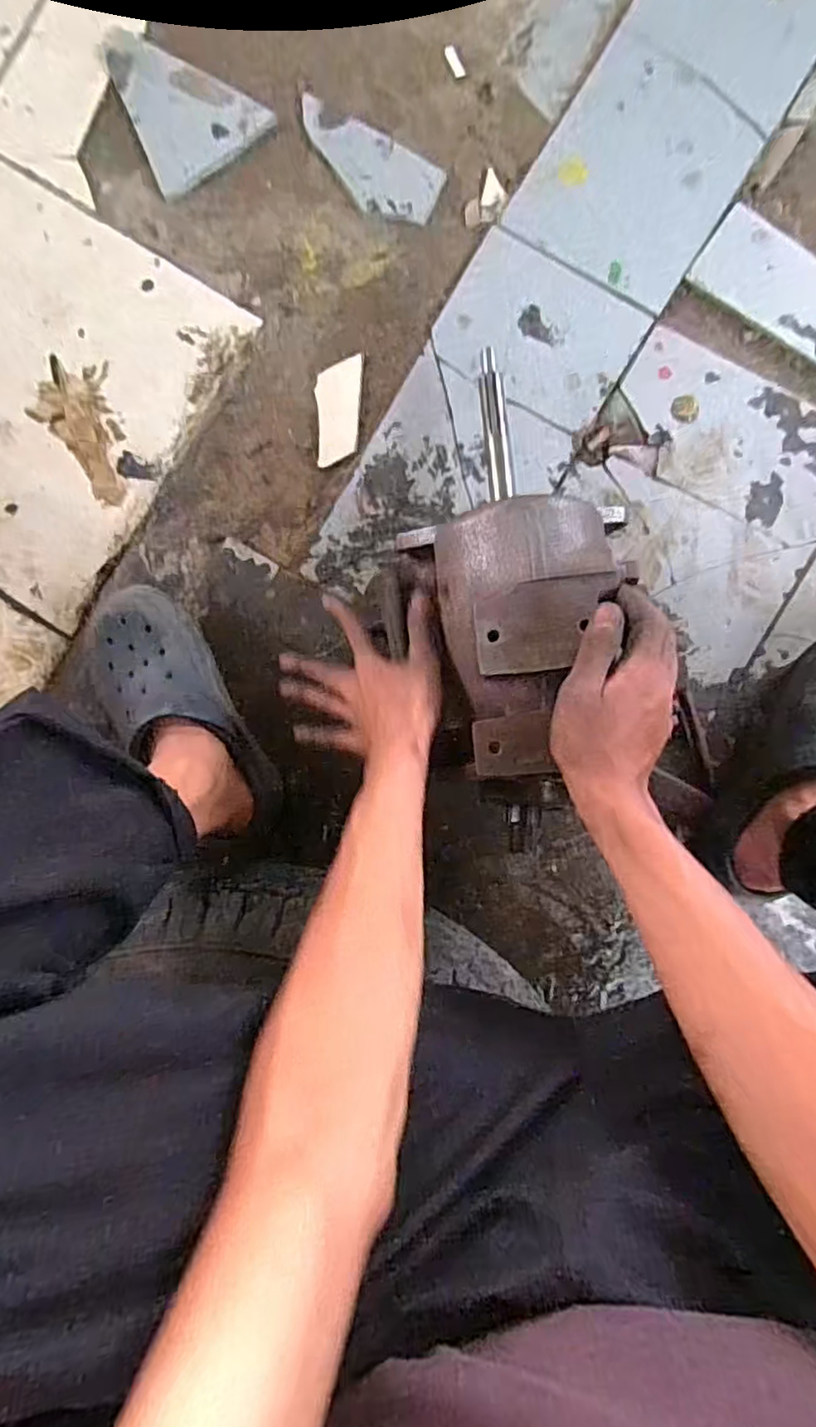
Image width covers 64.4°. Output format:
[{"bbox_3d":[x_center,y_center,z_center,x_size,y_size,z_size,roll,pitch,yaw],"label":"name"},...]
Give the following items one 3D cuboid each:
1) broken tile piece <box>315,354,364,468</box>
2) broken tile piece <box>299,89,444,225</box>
[{"bbox_3d":[-0.072,-0.314,0.677,0.047,0.011,0.108,2,90,5],"label":"broken tile piece"},{"bbox_3d":[-0.048,-0.571,0.673,0.174,0.011,0.071,32,93,4],"label":"broken tile piece"}]

